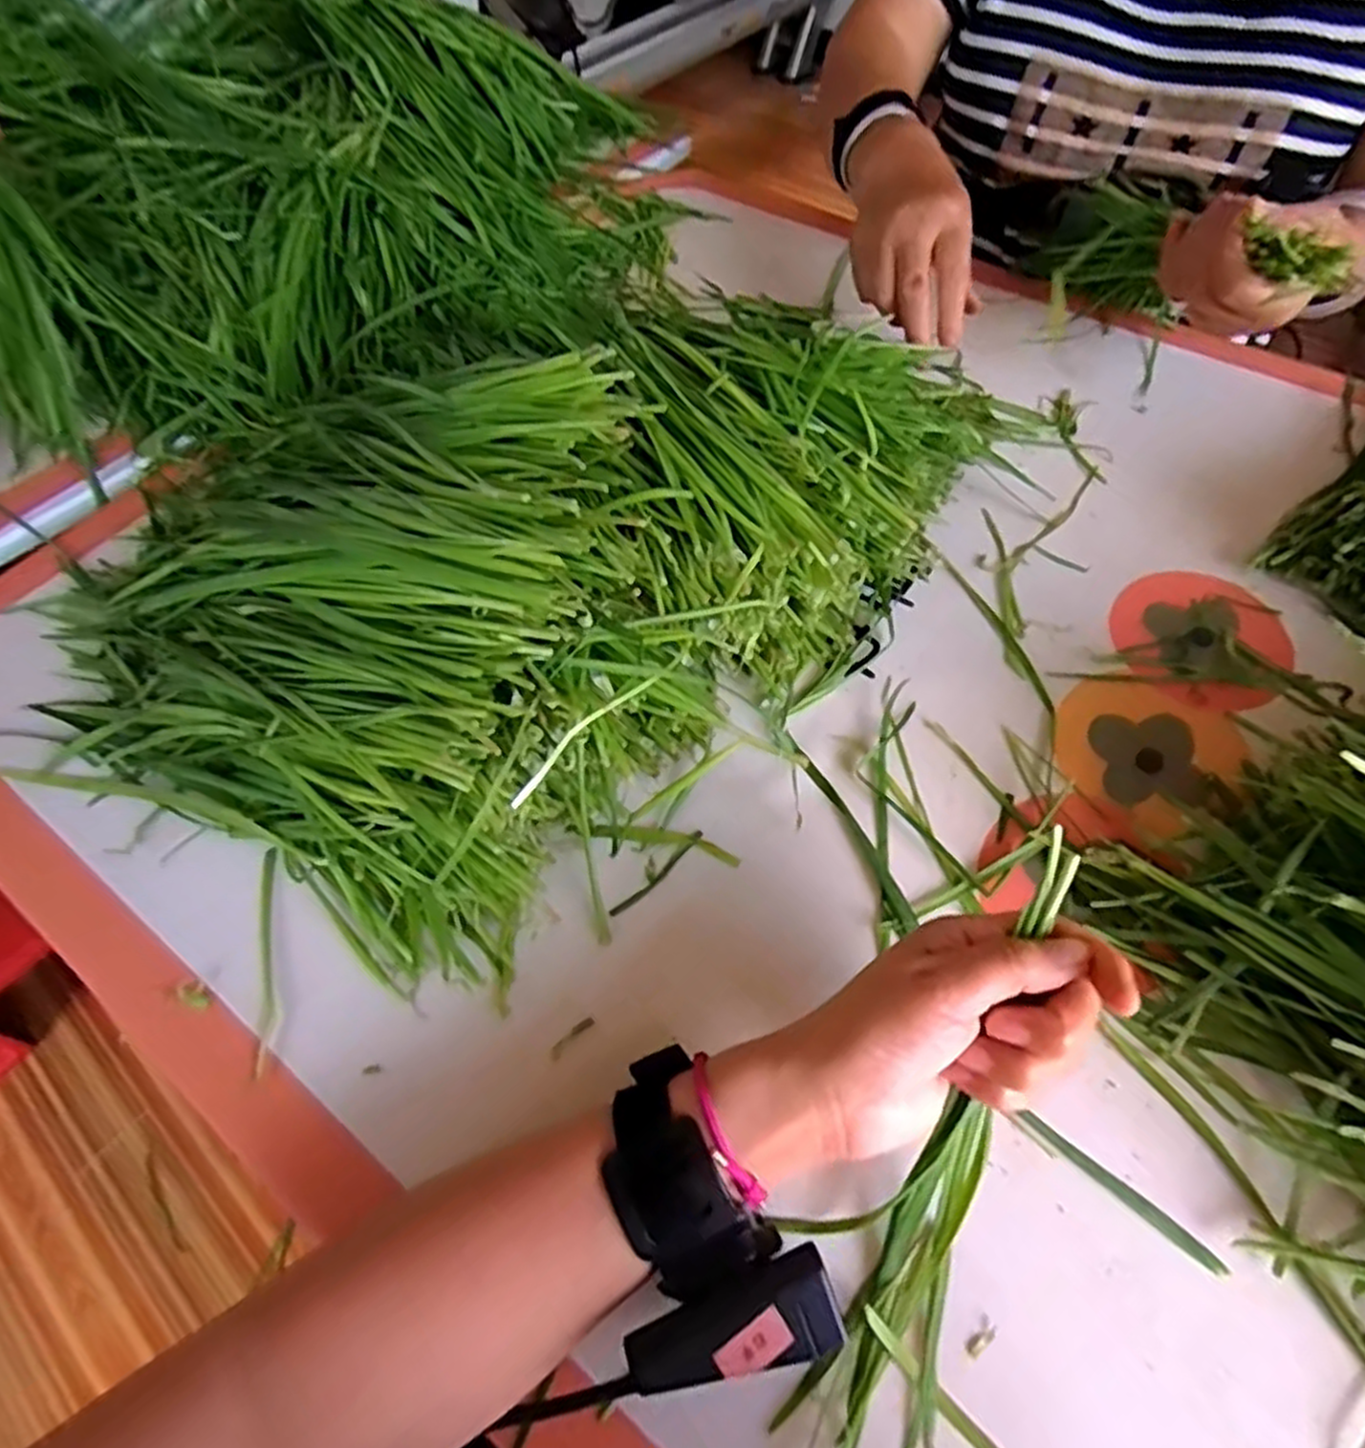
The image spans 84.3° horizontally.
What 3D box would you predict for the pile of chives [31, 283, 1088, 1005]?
[{"bbox_3d":[-0.076,-0.146,0.427,0.389,0.123,0.513,30,63,19],"label":"pile of chives"}]

